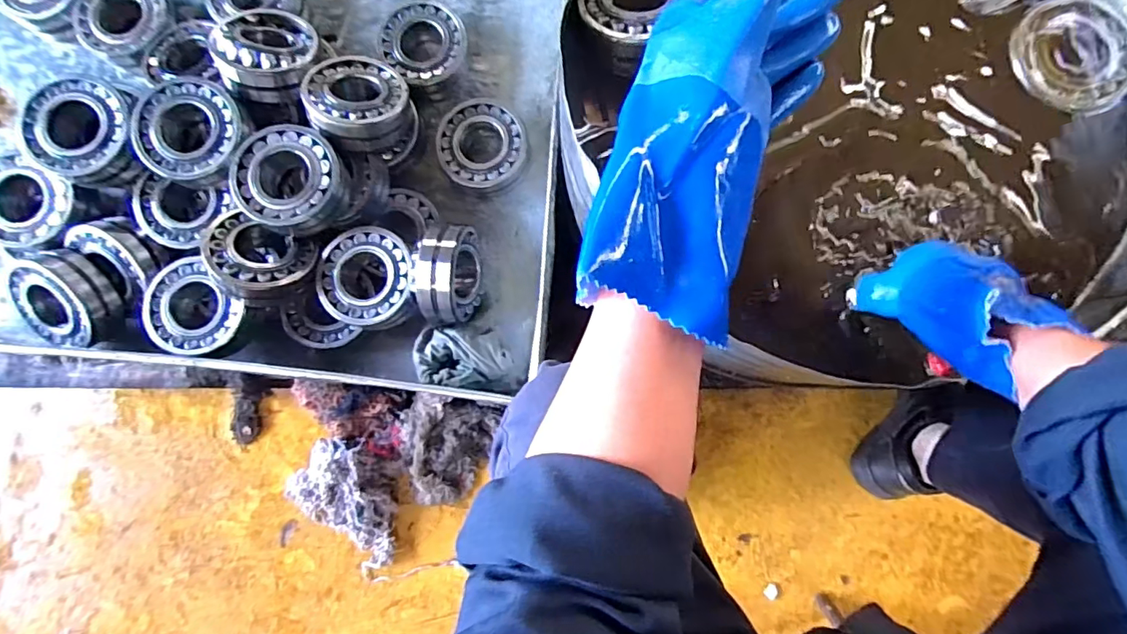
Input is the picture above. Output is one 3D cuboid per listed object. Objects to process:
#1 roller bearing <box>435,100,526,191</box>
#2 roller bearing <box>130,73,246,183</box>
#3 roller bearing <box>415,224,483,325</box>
[{"bbox_3d":[-0.101,-0.212,0.676,0.106,0.052,0.115,0,85,0],"label":"roller bearing"},{"bbox_3d":[-0.395,-0.198,0.566,0.100,0.046,0.108,0,85,0],"label":"roller bearing"},{"bbox_3d":[-0.132,-0.049,0.622,0.059,0.100,0.111,1,85,0],"label":"roller bearing"}]

